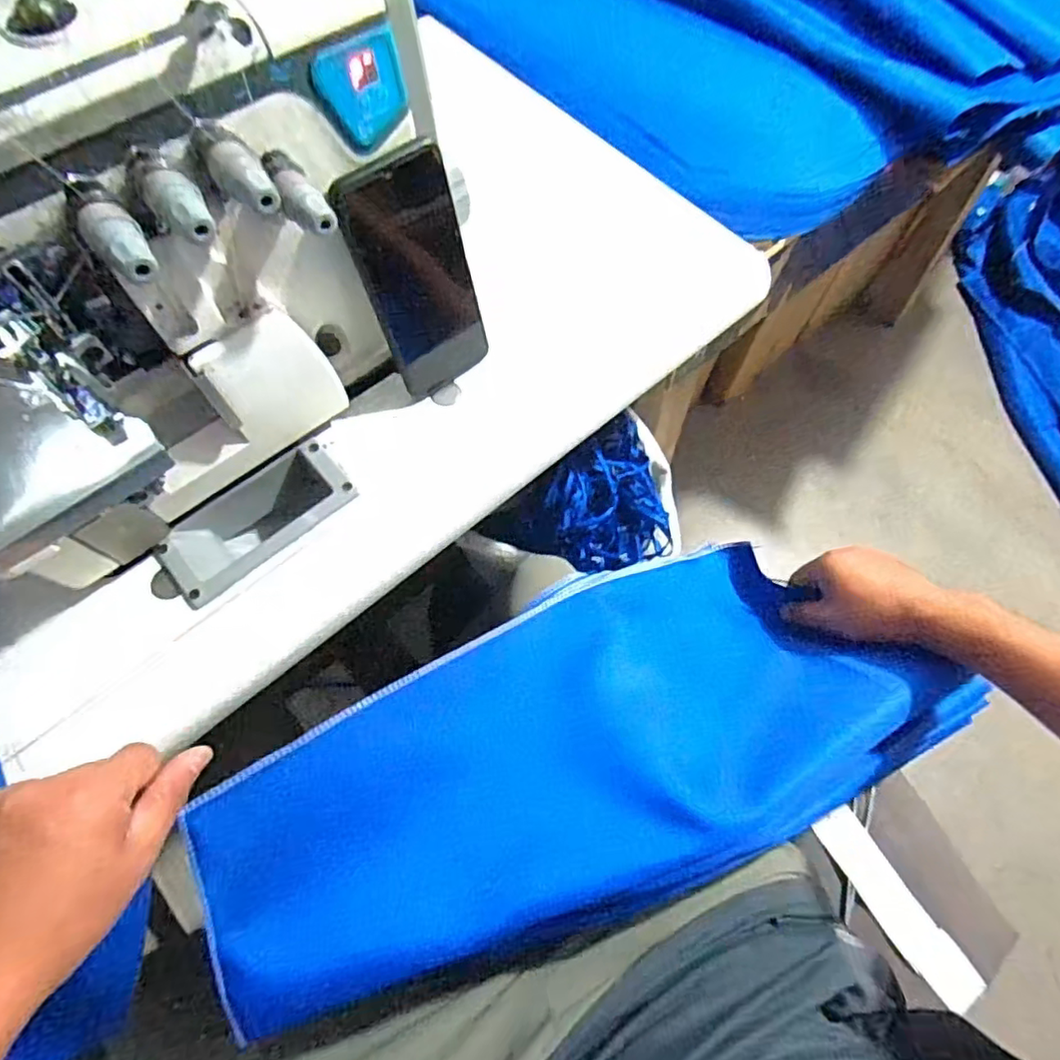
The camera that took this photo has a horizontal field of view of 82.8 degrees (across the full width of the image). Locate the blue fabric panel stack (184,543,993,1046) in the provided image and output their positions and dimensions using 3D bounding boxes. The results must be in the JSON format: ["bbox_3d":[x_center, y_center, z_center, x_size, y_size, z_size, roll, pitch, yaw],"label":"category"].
[{"bbox_3d":[0.052,0.150,0.450,0.541,0.127,0.228,-17,69,-8],"label":"blue fabric panel stack"}]

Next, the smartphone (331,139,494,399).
[{"bbox_3d":[-0.074,-0.172,0.420,0.075,0.165,0.006,-35,55,-15],"label":"smartphone"}]

